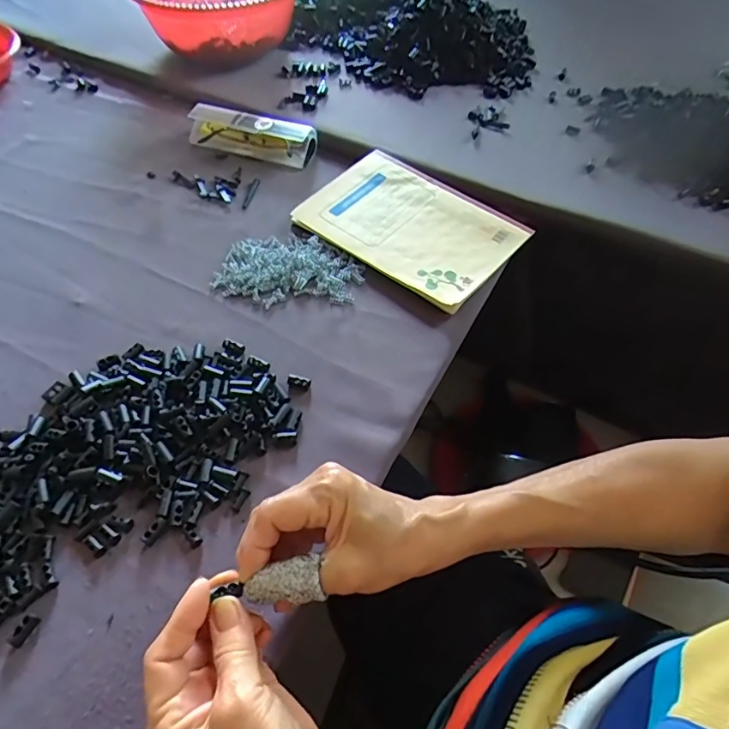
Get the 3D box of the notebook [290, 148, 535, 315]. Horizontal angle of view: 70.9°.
[{"bbox_3d":[0.045,-0.146,0.519,0.207,0.008,0.143,35,62,24],"label":"notebook"}]

